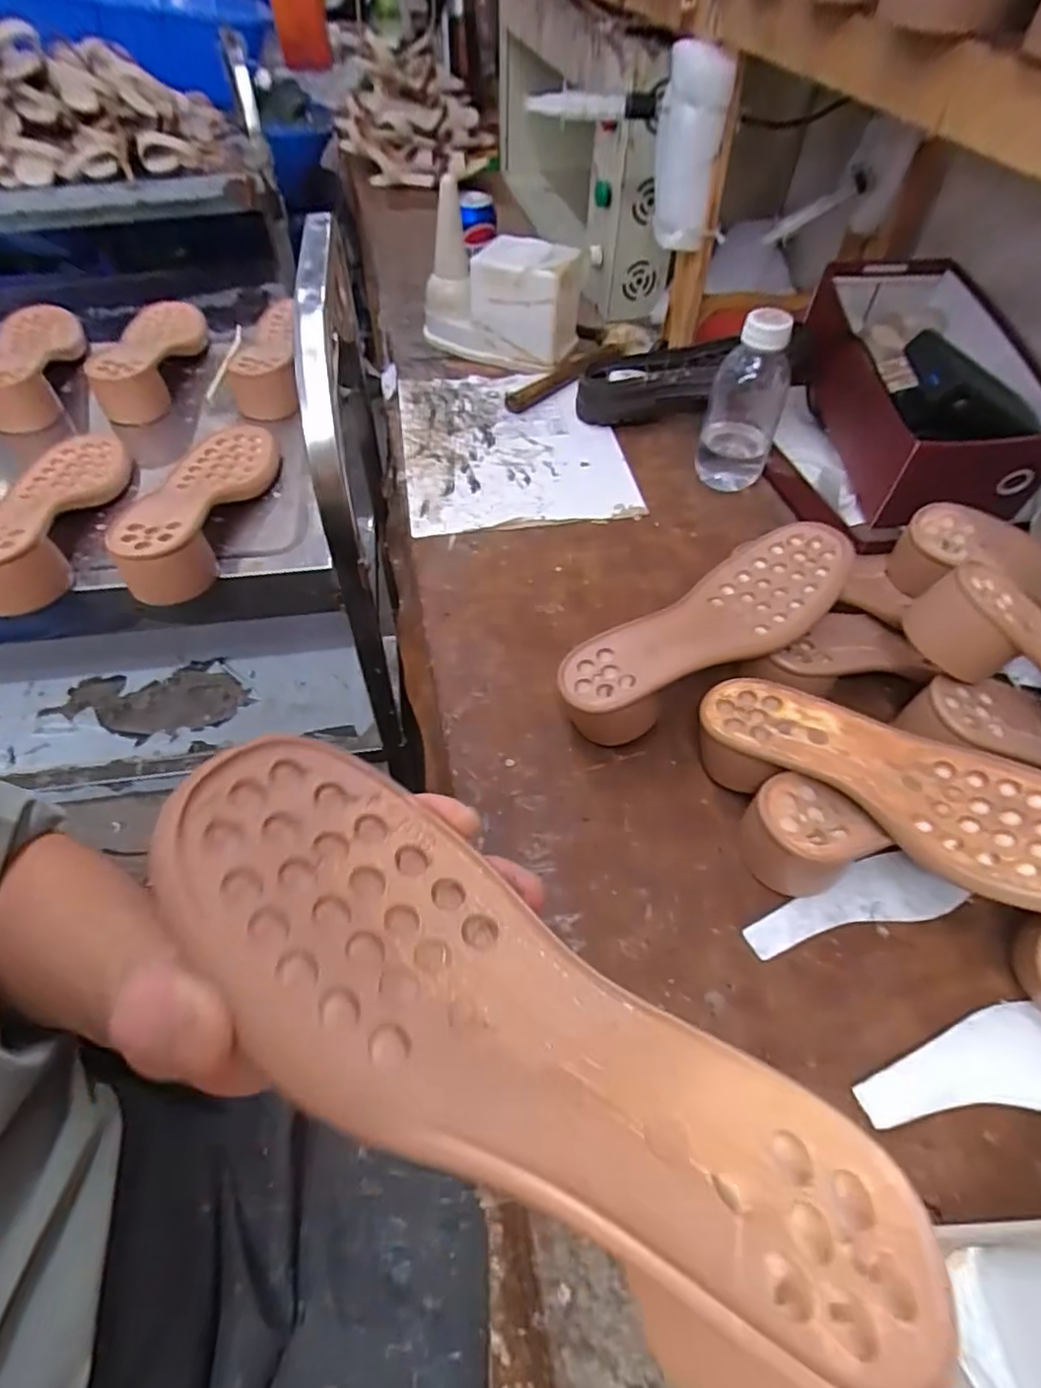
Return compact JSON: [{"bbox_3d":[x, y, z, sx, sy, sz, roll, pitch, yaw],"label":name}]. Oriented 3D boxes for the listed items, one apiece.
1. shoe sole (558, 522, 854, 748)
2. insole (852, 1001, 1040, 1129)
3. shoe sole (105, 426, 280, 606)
[{"bbox_3d":[0.141,-0.041,0.479,0.241,0.081,0.093,-31,59,-22],"label":"shoe sole"},{"bbox_3d":[0.259,0.197,0.343,0.165,0.009,0.052,-2,52,-2],"label":"insole"},{"bbox_3d":[-0.274,-0.178,0.551,0.090,0.045,0.241,-2,53,-3],"label":"shoe sole"}]

